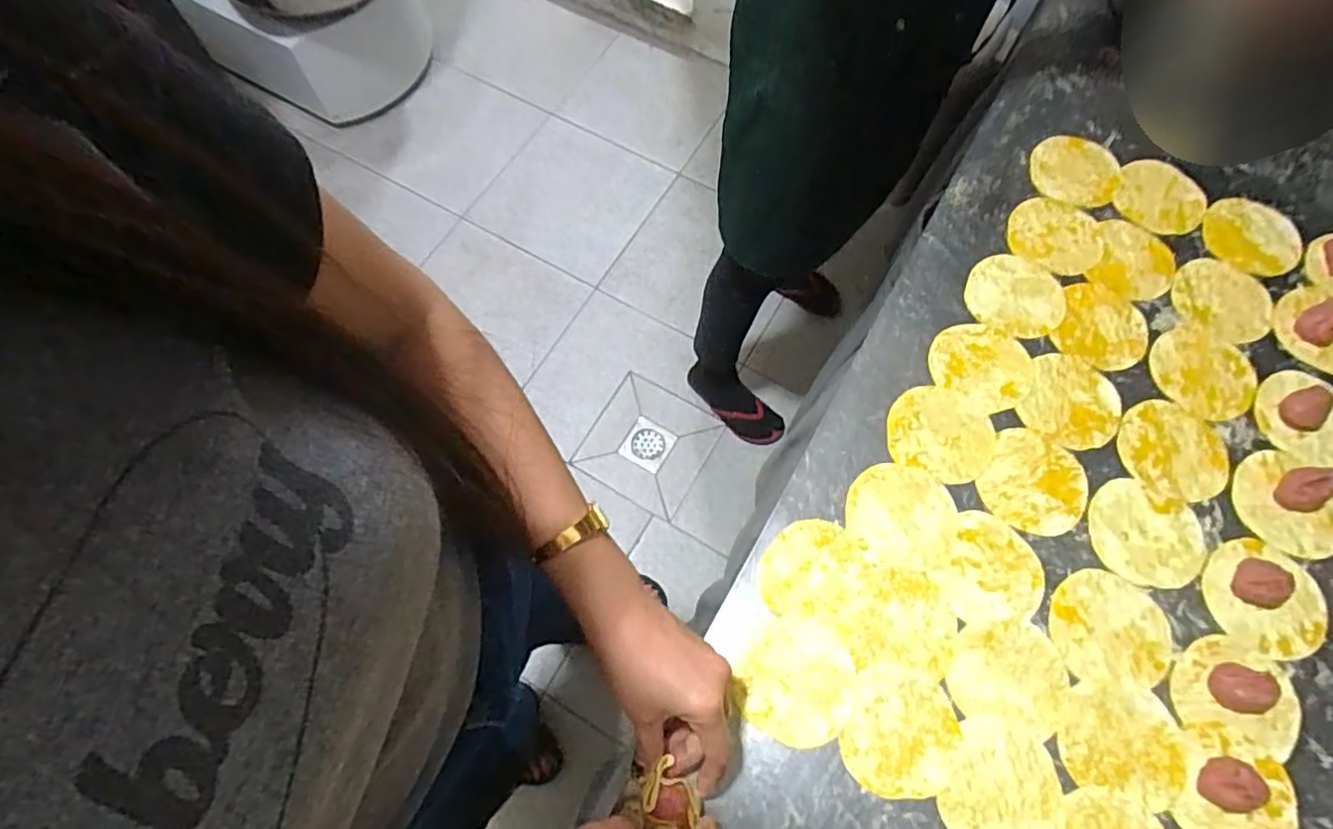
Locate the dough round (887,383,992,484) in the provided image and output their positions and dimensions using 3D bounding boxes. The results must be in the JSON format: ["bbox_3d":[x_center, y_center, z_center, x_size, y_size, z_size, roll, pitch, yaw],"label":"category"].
[{"bbox_3d":[0.224,0.015,0.526,0.083,0.004,0.075,24,71,9],"label":"dough round"}]

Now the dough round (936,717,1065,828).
[{"bbox_3d":[0.227,0.252,0.429,0.074,0.004,0.084,27,72,10],"label":"dough round"}]

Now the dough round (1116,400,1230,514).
[{"bbox_3d":[0.407,0.030,0.519,0.082,0.004,0.082,0,69,0],"label":"dough round"}]

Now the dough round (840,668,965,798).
[{"bbox_3d":[0.163,0.219,0.440,0.076,0.004,0.082,0,69,0],"label":"dough round"}]

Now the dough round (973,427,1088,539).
[{"bbox_3d":[0.292,0.054,0.509,0.076,0.004,0.081,0,69,0],"label":"dough round"}]

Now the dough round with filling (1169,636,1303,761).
[{"bbox_3d":[0.402,0.194,0.445,0.083,0.020,0.066,21,71,8],"label":"dough round with filling"}]

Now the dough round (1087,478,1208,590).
[{"bbox_3d":[0.366,0.094,0.494,0.083,0.004,0.075,41,75,14],"label":"dough round"}]

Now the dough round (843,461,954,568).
[{"bbox_3d":[0.183,0.079,0.501,0.082,0.004,0.080,0,69,0],"label":"dough round"}]

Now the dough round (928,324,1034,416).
[{"bbox_3d":[0.269,-0.044,0.546,0.083,0.004,0.075,32,73,11],"label":"dough round"}]

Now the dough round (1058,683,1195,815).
[{"bbox_3d":[0.314,0.227,0.440,0.082,0.004,0.073,4,69,2],"label":"dough round"}]

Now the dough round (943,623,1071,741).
[{"bbox_3d":[0.244,0.185,0.458,0.080,0.004,0.070,15,70,6],"label":"dough round"}]

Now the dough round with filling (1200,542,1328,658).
[{"bbox_3d":[0.444,0.133,0.467,0.081,0.022,0.082,0,69,0],"label":"dough round with filling"}]

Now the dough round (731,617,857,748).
[{"bbox_3d":[0.093,0.189,0.456,0.079,0.004,0.082,0,69,0],"label":"dough round"}]

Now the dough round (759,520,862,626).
[{"bbox_3d":[0.108,0.117,0.481,0.075,0.004,0.074,0,69,0],"label":"dough round"}]

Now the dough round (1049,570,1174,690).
[{"bbox_3d":[0.325,0.156,0.469,0.084,0.004,0.079,0,69,0],"label":"dough round"}]

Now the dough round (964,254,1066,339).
[{"bbox_3d":[0.310,-0.105,0.570,0.084,0.004,0.079,0,69,0],"label":"dough round"}]

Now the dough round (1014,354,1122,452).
[{"bbox_3d":[0.338,-0.011,0.534,0.075,0.005,0.086,26,72,9],"label":"dough round"}]

